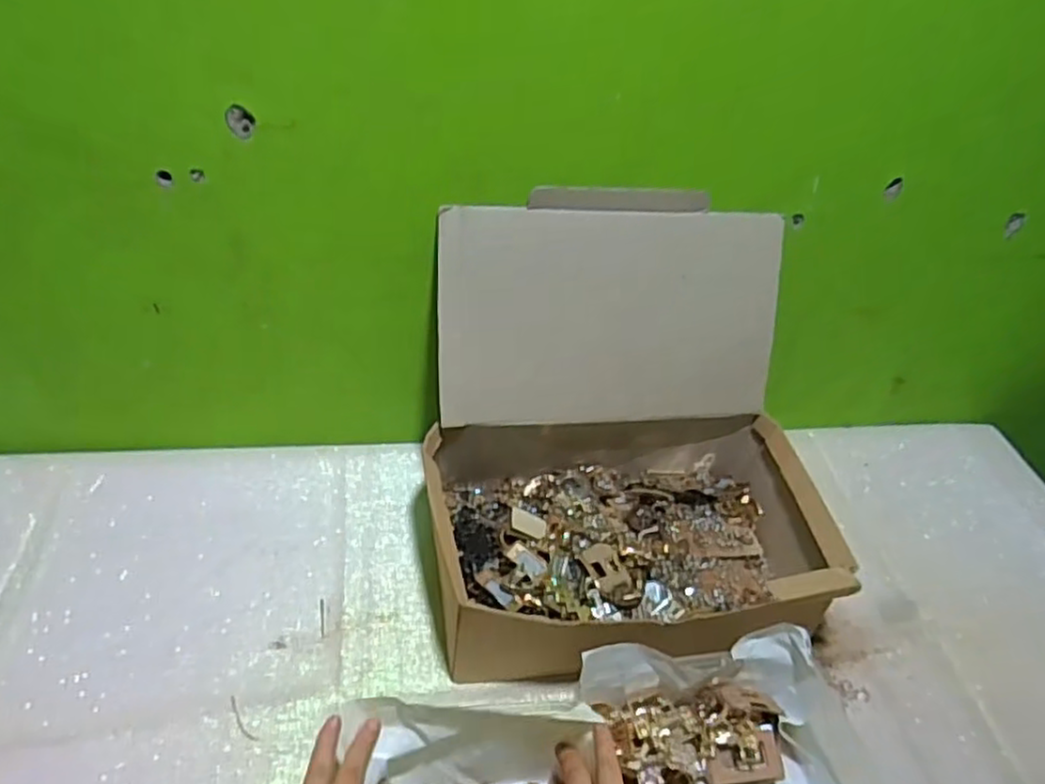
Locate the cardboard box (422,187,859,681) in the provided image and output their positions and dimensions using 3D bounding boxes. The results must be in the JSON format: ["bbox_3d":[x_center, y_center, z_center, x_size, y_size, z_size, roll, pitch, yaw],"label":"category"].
[{"bbox_3d":[0.093,0.043,0.602,0.320,0.286,0.311,-1,41,-11],"label":"cardboard box"}]

